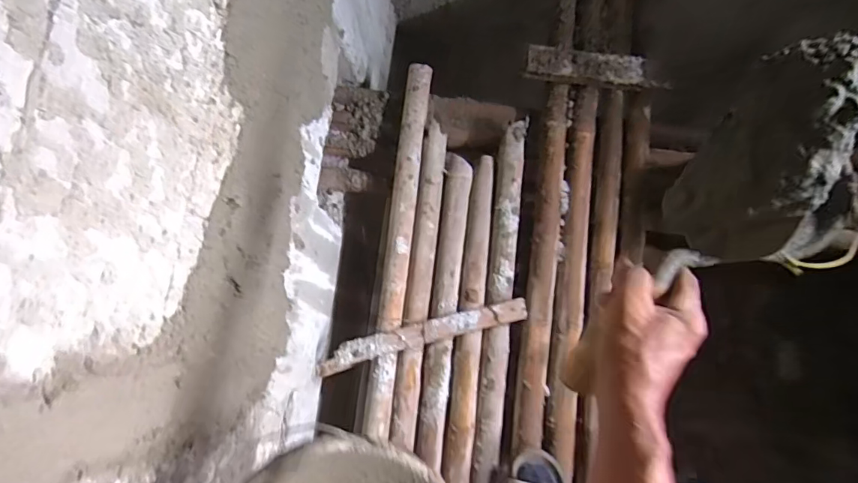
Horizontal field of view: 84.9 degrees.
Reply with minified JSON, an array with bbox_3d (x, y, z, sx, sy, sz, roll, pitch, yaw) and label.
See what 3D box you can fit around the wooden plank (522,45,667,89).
[{"bbox_3d":[0.356,-0.373,1.000,0.290,0.026,0.074,3,89,-3],"label":"wooden plank"}]

